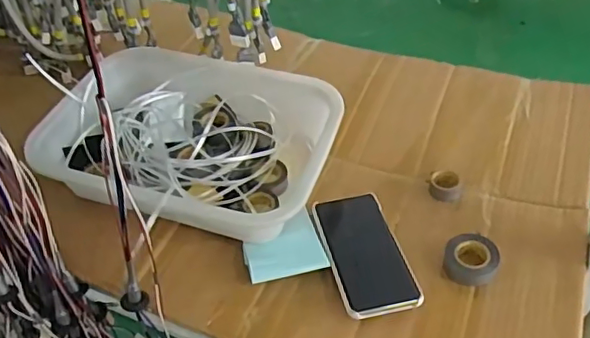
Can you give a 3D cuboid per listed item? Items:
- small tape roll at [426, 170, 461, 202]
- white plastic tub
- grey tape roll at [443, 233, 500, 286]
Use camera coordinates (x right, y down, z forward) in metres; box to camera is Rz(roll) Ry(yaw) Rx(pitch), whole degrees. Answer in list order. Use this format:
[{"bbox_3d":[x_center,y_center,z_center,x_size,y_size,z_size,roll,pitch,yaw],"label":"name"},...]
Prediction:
[{"bbox_3d":[0.183,0.019,0.687,0.041,0.018,0.040,0,48,0],"label":"small tape roll"},{"bbox_3d":[-0.119,-0.040,0.679,0.322,0.086,0.281,12,49,10],"label":"white plastic tub"},{"bbox_3d":[0.188,0.096,0.601,0.055,0.020,0.056,0,48,0],"label":"grey tape roll"}]

